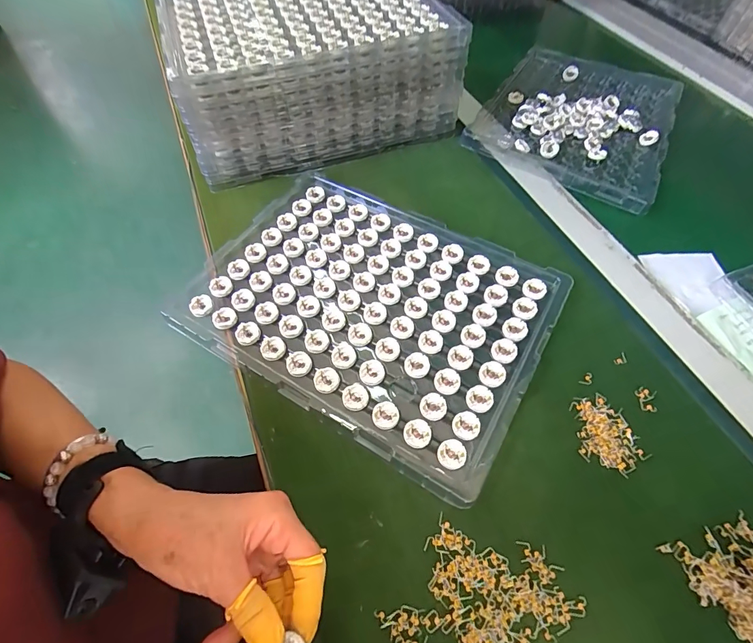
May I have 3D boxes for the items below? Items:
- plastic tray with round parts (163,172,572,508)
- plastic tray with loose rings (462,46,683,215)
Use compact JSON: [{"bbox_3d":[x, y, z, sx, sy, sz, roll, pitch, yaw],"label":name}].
[{"bbox_3d":[-0.005,-0.023,0.411,0.339,0.018,0.257,28,61,16],"label":"plastic tray with round parts"},{"bbox_3d":[0.319,-0.334,0.612,0.248,0.020,0.389,26,60,15],"label":"plastic tray with loose rings"}]

